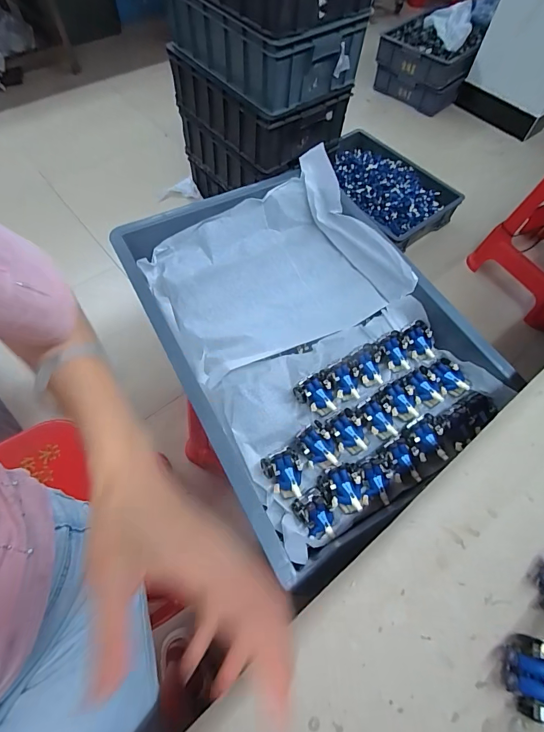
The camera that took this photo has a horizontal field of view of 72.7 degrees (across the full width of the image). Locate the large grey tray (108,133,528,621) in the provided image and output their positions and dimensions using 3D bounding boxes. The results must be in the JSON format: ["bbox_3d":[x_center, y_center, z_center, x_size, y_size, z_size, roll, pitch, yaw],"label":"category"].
[{"bbox_3d":[0.045,-0.061,0.580,0.401,0.086,0.578,-25,65,-15],"label":"large grey tray"}]

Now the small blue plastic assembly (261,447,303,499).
[{"bbox_3d":[0.018,0.142,0.486,0.050,0.026,0.059,-23,65,-14],"label":"small blue plastic assembly"}]

